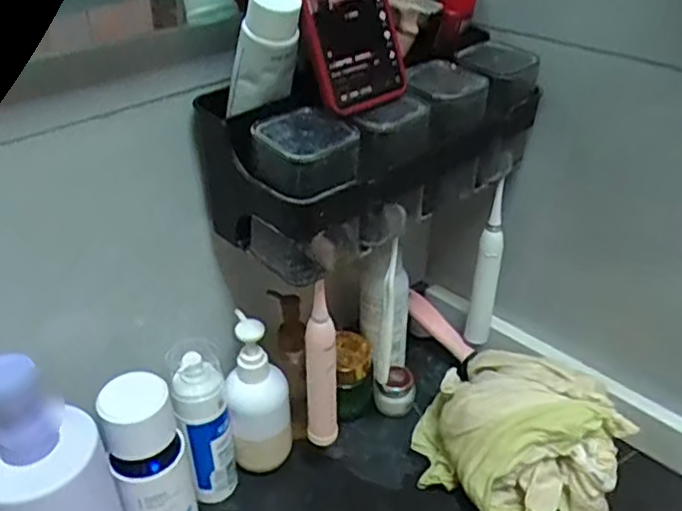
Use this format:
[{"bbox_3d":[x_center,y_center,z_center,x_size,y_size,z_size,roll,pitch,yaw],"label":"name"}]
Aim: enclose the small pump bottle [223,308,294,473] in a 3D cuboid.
[{"bbox_3d":[-0.074,0.120,0.592,0.053,0.152,0.046,-9,34,-13],"label":"small pump bottle"}]

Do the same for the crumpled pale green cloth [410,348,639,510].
[{"bbox_3d":[0.154,0.161,0.597,0.174,0.104,0.137,8,34,13],"label":"crumpled pale green cloth"}]

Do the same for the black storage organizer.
[{"bbox_3d":[0.026,-0.087,0.524,0.250,0.109,0.119,-25,40,-32],"label":"black storage organizer"}]

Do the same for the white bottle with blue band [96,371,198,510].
[{"bbox_3d":[-0.145,0.166,0.519,0.051,0.164,0.045,-9,34,-12],"label":"white bottle with blue band"}]

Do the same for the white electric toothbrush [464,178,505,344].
[{"bbox_3d":[0.143,0.012,0.662,0.026,0.182,0.031,6,34,11],"label":"white electric toothbrush"}]

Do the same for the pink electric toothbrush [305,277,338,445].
[{"bbox_3d":[-0.017,0.094,0.551,0.025,0.161,0.020,-6,34,-8],"label":"pink electric toothbrush"}]

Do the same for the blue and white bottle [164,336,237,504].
[{"bbox_3d":[-0.114,0.143,0.568,0.043,0.145,0.041,-7,34,-10],"label":"blue and white bottle"}]

